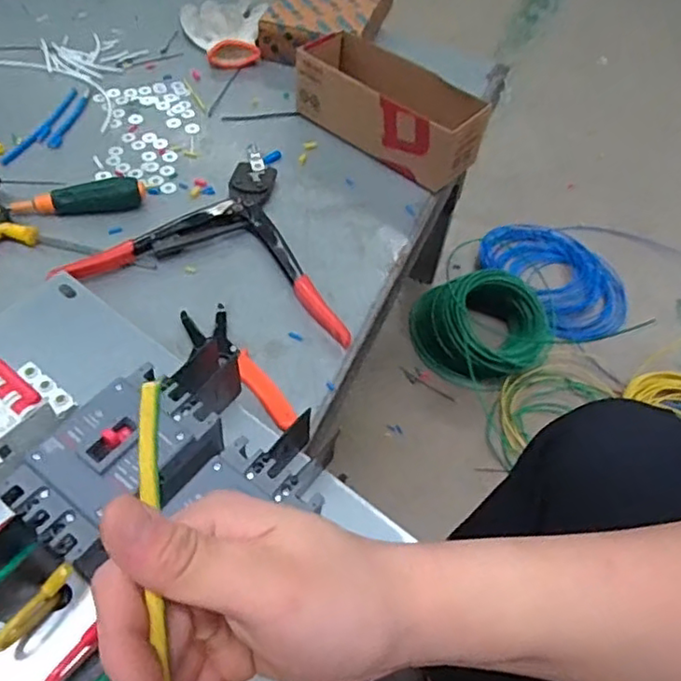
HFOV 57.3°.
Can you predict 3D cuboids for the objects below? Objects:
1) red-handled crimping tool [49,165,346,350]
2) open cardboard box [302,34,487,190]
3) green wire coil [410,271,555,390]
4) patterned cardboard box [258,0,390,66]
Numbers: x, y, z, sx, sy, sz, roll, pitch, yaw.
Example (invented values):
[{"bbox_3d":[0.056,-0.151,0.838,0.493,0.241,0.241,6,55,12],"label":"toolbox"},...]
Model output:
[{"bbox_3d":[-0.098,-0.115,0.634,0.257,0.026,0.219,12,54,4],"label":"red-handled crimping tool"},{"bbox_3d":[0.056,-0.276,0.737,0.238,0.085,0.094,39,60,22],"label":"open cardboard box"},{"bbox_3d":[0.256,-0.037,1.089,0.219,0.114,0.207,2,54,-3],"label":"green wire coil"},{"bbox_3d":[-0.014,-0.467,0.890,0.145,0.057,0.248,14,54,5],"label":"patterned cardboard box"}]

